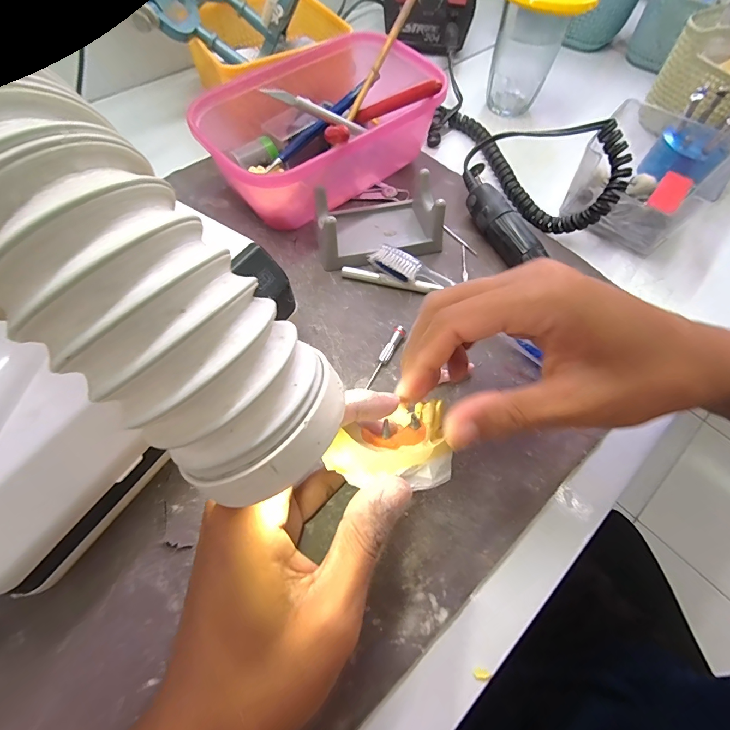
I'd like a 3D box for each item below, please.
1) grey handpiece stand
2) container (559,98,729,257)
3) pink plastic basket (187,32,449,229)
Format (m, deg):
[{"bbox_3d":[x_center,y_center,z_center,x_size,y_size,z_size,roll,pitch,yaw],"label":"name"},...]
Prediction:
[{"bbox_3d":[0.007,-0.112,0.293,0.101,0.037,0.059,-15,64,-10],"label":"grey handpiece stand"},{"bbox_3d":[0.238,-0.160,0.320,0.098,0.059,0.128,34,66,15],"label":"container"},{"bbox_3d":[-0.025,-0.189,0.313,0.196,0.071,0.099,-34,69,-18],"label":"pink plastic basket"}]

